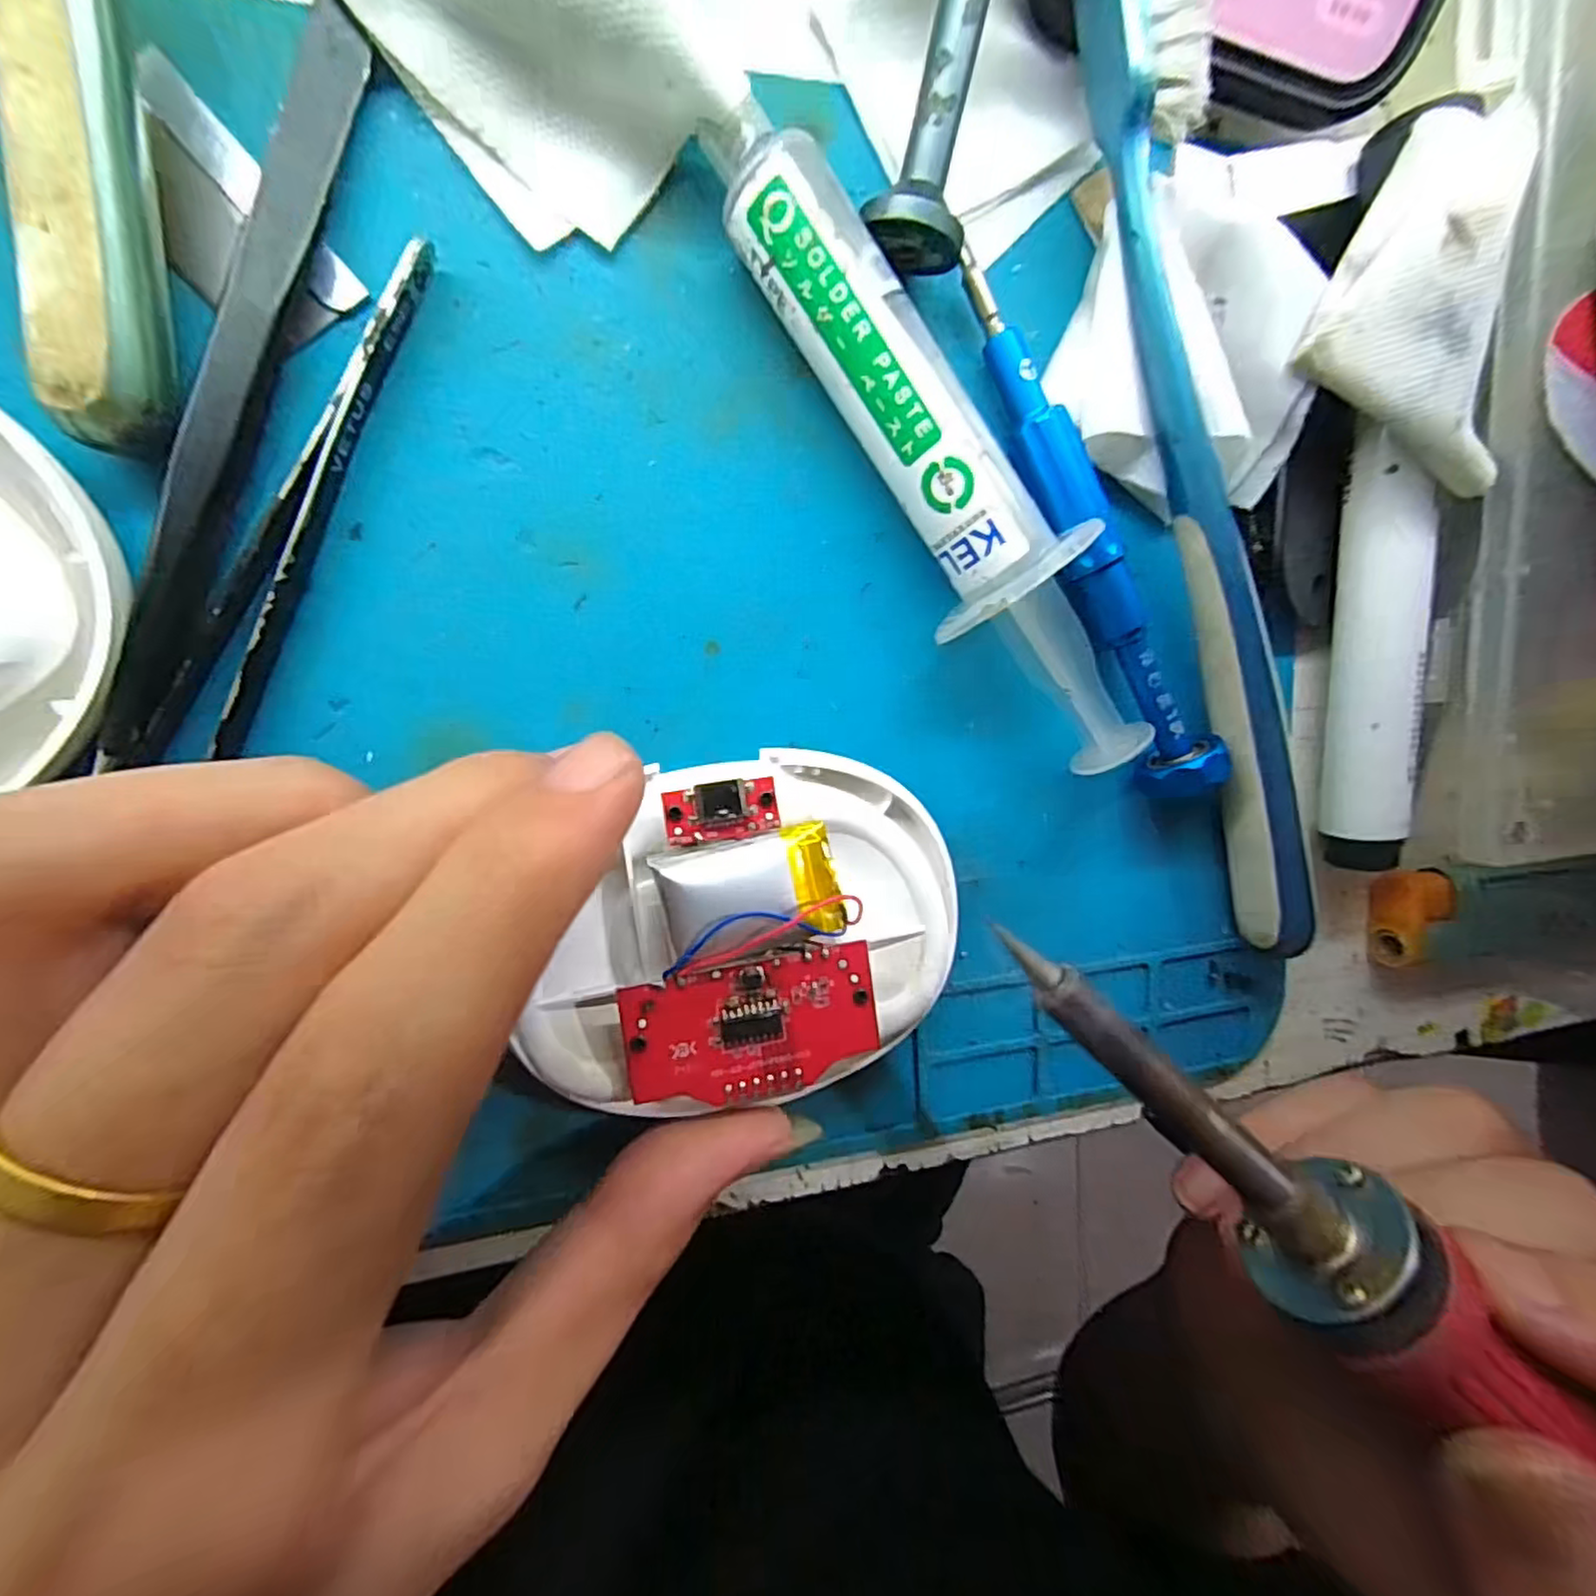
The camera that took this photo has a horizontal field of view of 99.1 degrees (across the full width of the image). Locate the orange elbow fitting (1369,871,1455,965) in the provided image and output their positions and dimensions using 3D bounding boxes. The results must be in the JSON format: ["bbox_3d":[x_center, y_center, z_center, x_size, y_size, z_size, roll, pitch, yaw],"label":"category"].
[{"bbox_3d":[0.146,0.028,0.162,0.013,0.010,0.023,-6,98,-12],"label":"orange elbow fitting"}]

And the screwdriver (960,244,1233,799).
[{"bbox_3d":[0.055,-0.048,0.129,0.013,0.011,0.104,-26,101,-9],"label":"screwdriver"}]

